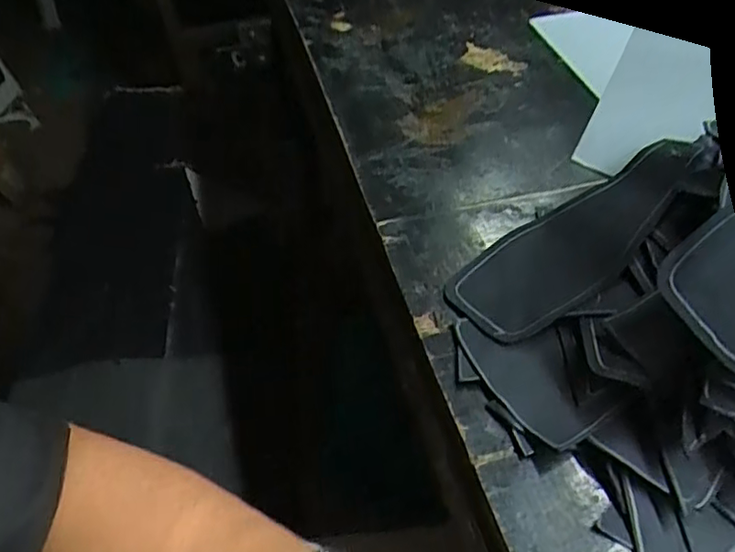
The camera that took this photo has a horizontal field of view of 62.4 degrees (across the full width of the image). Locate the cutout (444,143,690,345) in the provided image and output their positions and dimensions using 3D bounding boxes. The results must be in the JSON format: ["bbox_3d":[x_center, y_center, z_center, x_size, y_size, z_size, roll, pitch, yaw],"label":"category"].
[{"bbox_3d":[0.132,-0.023,0.372,0.171,0.012,0.077,-32,40,-1],"label":"cutout"}]

